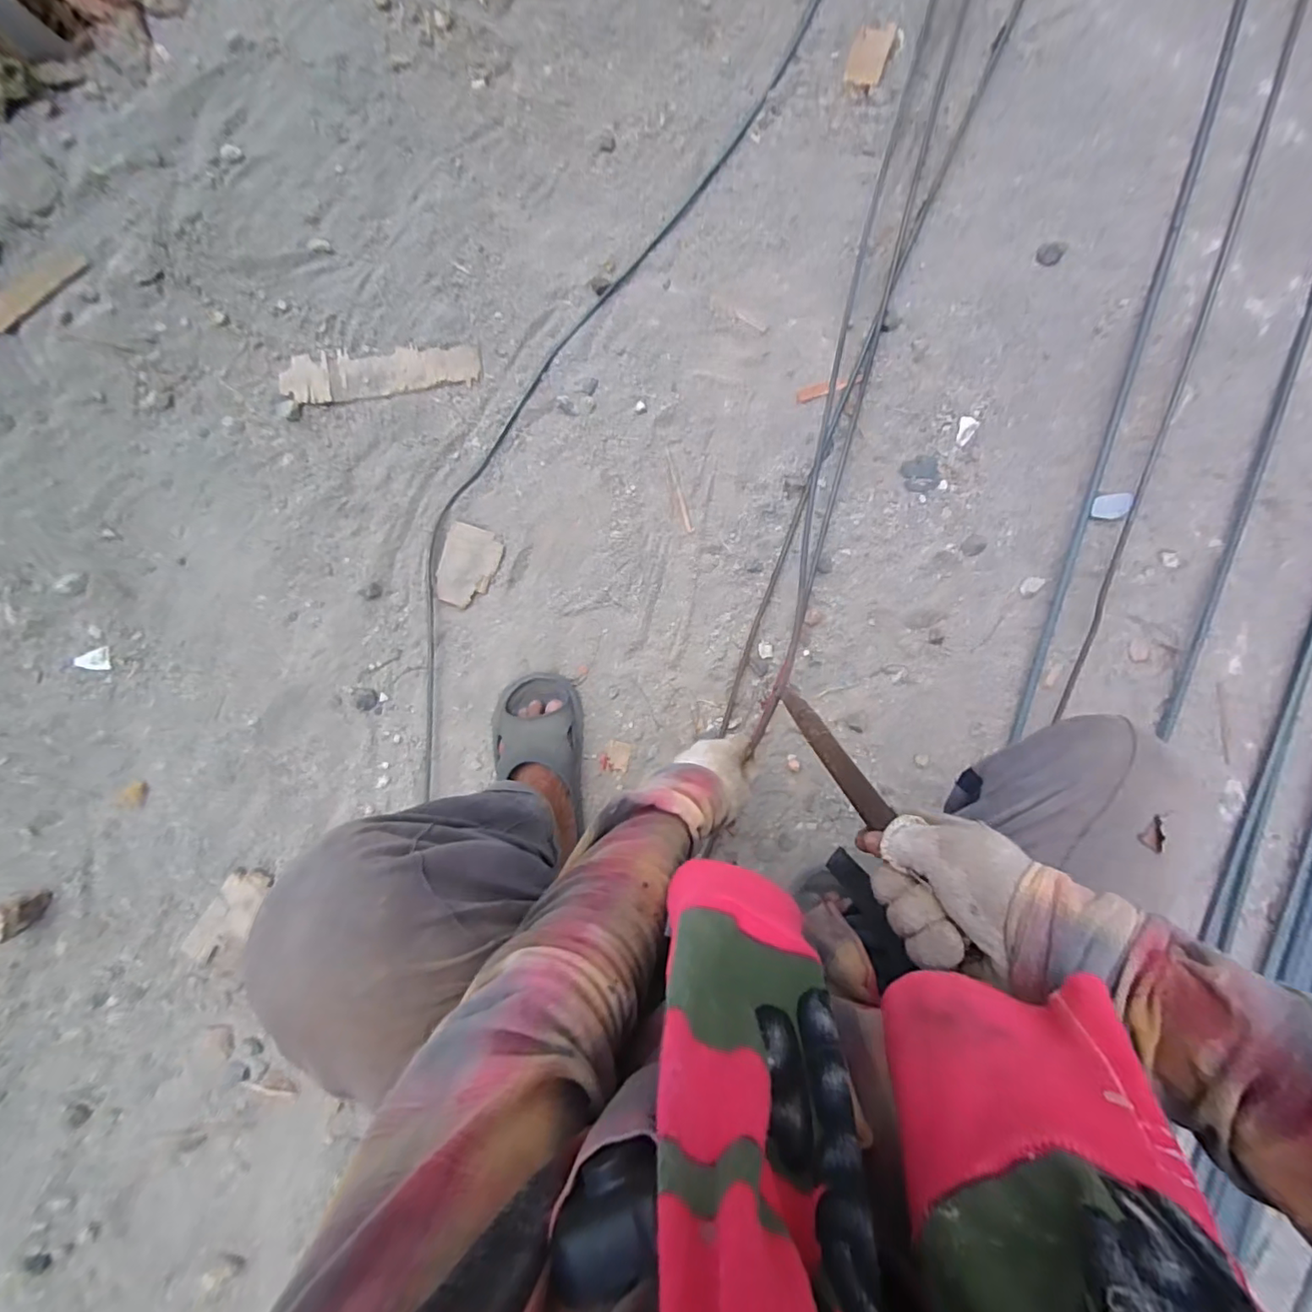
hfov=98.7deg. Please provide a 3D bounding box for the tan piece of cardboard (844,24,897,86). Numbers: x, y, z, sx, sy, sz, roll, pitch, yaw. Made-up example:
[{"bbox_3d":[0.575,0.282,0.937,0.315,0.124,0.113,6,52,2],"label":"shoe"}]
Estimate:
[{"bbox_3d":[0.265,-0.748,0.697,0.044,0.004,0.076,19,93,5],"label":"tan piece of cardboard"}]

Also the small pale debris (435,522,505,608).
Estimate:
[{"bbox_3d":[-0.245,-0.116,0.732,0.073,0.009,0.103,17,86,1],"label":"small pale debris"}]

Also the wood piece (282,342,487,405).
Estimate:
[{"bbox_3d":[-0.359,-0.372,0.739,0.258,0.004,0.059,-7,93,-2],"label":"wood piece"}]

